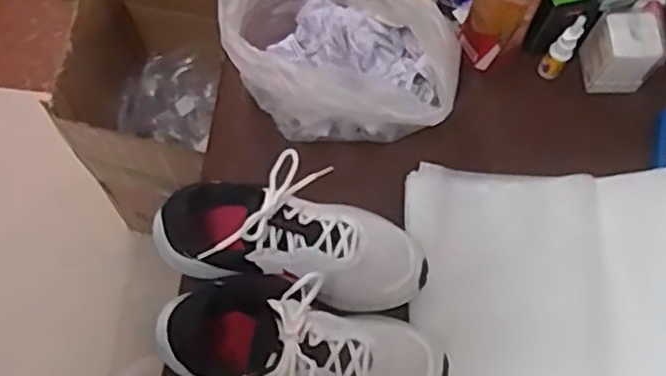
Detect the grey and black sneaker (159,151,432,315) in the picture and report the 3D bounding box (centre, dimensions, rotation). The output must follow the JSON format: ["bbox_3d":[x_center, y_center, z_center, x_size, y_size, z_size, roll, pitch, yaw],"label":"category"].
[{"bbox_3d":[-0.043,0.040,0.689,0.281,0.116,0.123,10,70,2],"label":"grey and black sneaker"}]

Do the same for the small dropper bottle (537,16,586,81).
[{"bbox_3d":[0.265,-0.160,0.793,0.025,0.099,0.024,39,73,12],"label":"small dropper bottle"}]

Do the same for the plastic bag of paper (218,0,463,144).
[{"bbox_3d":[0.006,-0.157,0.741,0.259,0.149,0.179,19,70,5],"label":"plastic bag of paper"}]

